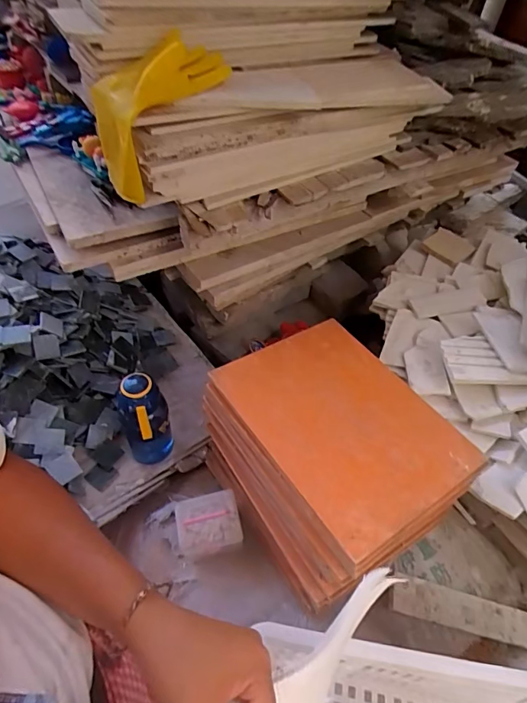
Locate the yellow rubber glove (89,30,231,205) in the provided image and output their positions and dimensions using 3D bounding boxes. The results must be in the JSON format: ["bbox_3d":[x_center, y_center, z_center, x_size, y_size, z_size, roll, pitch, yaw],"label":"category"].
[{"bbox_3d":[-0.168,-0.361,0.656,0.253,0.118,0.111,-48,59,10],"label":"yellow rubber glove"}]

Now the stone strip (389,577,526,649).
[{"bbox_3d":[0.373,0.478,0.807,0.314,0.023,0.063,18,50,-6],"label":"stone strip"}]

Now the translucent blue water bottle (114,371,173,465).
[{"bbox_3d":[-0.224,0.148,0.862,0.084,0.240,0.089,-16,52,-16],"label":"translucent blue water bottle"}]

